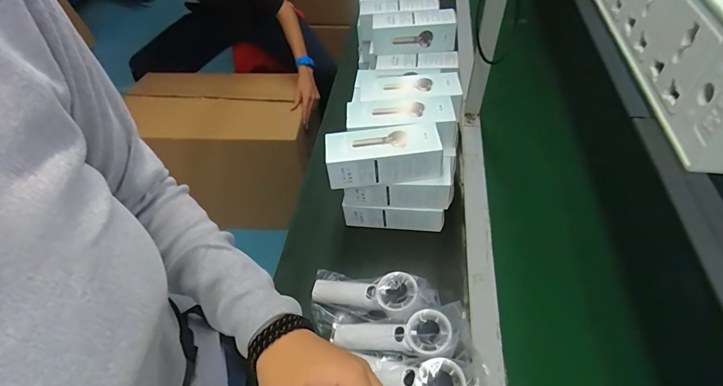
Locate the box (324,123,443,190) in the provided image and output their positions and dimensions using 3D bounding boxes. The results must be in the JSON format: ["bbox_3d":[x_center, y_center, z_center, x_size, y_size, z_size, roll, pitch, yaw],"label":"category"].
[{"bbox_3d":[0.030,-0.055,0.568,0.159,0.062,0.061,-5,51,-2],"label":"box"}]

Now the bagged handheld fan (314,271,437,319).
[{"bbox_3d":[0.013,0.145,0.564,0.191,0.033,0.064,-3,47,26],"label":"bagged handheld fan"}]

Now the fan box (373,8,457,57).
[{"bbox_3d":[0.101,-0.327,0.790,0.168,0.064,0.066,1,51,3],"label":"fan box"}]

